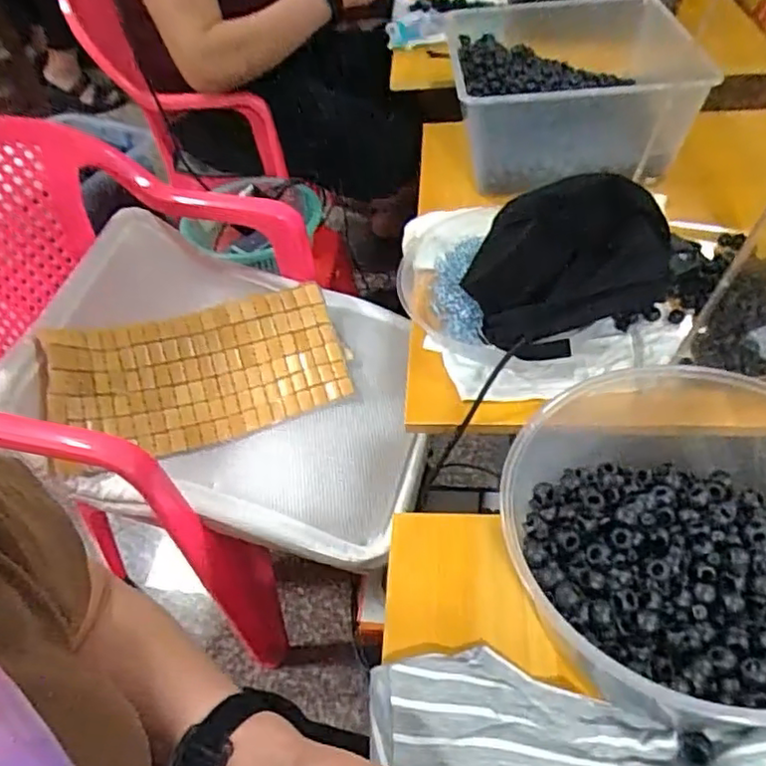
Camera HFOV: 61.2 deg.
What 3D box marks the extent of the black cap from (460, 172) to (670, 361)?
[{"bbox_3d":[0.169,-0.108,0.605,0.163,0.105,0.163,1,48,6],"label":"black cap"}]

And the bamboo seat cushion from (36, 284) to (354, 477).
[{"bbox_3d":[-0.230,-0.019,0.826,0.358,0.062,0.189,-16,72,-15],"label":"bamboo seat cushion"}]

